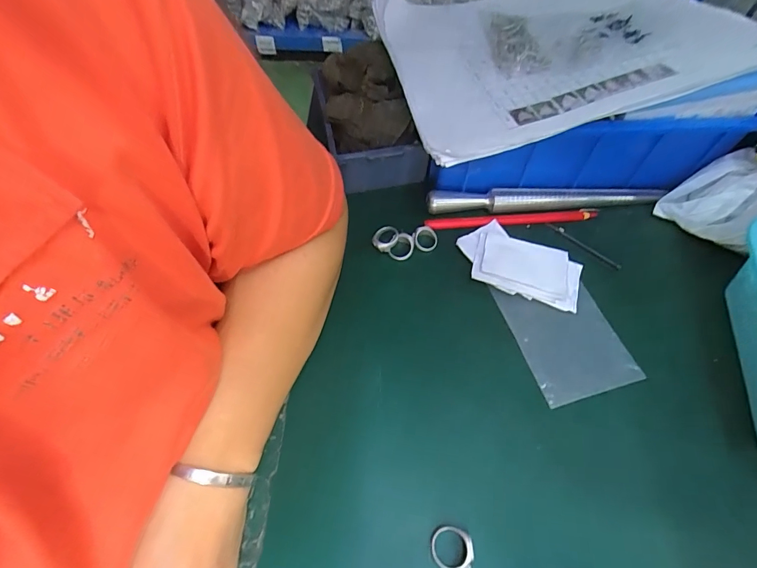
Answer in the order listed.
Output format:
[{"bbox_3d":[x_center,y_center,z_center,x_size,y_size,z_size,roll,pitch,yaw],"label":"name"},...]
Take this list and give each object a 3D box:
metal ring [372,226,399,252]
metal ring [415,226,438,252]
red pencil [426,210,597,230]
[{"bbox_3d":[0.006,-0.041,0.366,0.022,0.011,0.024,-1,59,1],"label":"metal ring"},{"bbox_3d":[0.044,-0.041,0.366,0.021,0.004,0.023,0,88,-9],"label":"metal ring"},{"bbox_3d":[0.128,-0.063,0.384,0.165,0.011,0.011,-3,59,-1],"label":"red pencil"}]

